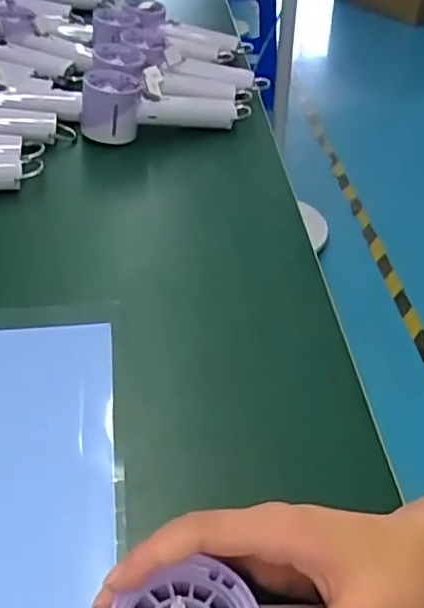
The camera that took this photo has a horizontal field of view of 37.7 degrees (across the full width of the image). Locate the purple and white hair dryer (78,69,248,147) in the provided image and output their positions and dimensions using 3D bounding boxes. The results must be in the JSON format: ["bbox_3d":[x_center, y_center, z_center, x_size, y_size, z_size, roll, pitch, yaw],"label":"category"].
[{"bbox_3d":[-0.053,-0.237,0.722,0.203,0.060,0.073,-14,43,-16],"label":"purple and white hair dryer"}]

